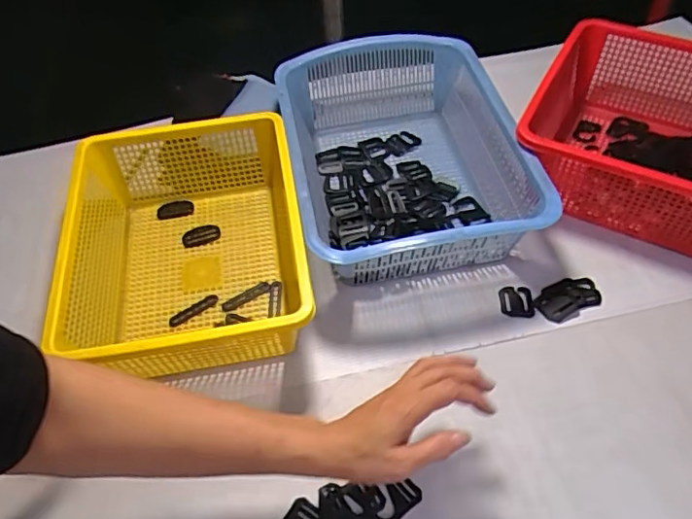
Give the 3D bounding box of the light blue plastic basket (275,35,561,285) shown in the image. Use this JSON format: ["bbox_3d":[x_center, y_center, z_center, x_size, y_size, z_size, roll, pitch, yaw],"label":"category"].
[{"bbox_3d":[0.065,-0.128,0.691,0.261,0.107,0.367,-10,52,-4],"label":"light blue plastic basket"}]

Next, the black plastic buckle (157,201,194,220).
[{"bbox_3d":[-0.216,-0.061,0.716,0.045,0.007,0.026,-17,53,-10],"label":"black plastic buckle"}]

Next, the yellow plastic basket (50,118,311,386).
[{"bbox_3d":[-0.172,-0.024,0.624,0.234,0.106,0.272,-11,52,-5],"label":"yellow plastic basket"}]

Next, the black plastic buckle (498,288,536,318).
[{"bbox_3d":[0.185,0.045,0.616,0.034,0.006,0.036,2,52,6],"label":"black plastic buckle"}]

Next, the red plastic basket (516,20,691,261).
[{"bbox_3d":[0.393,-0.138,0.665,0.324,0.116,0.264,21,56,19],"label":"red plastic basket"}]

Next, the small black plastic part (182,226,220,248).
[{"bbox_3d":[-0.176,-0.027,0.687,0.046,0.010,0.021,-15,52,-8],"label":"small black plastic part"}]

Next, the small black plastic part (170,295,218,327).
[{"bbox_3d":[-0.168,0.057,0.627,0.057,0.013,0.011,-22,54,-13],"label":"small black plastic part"}]

